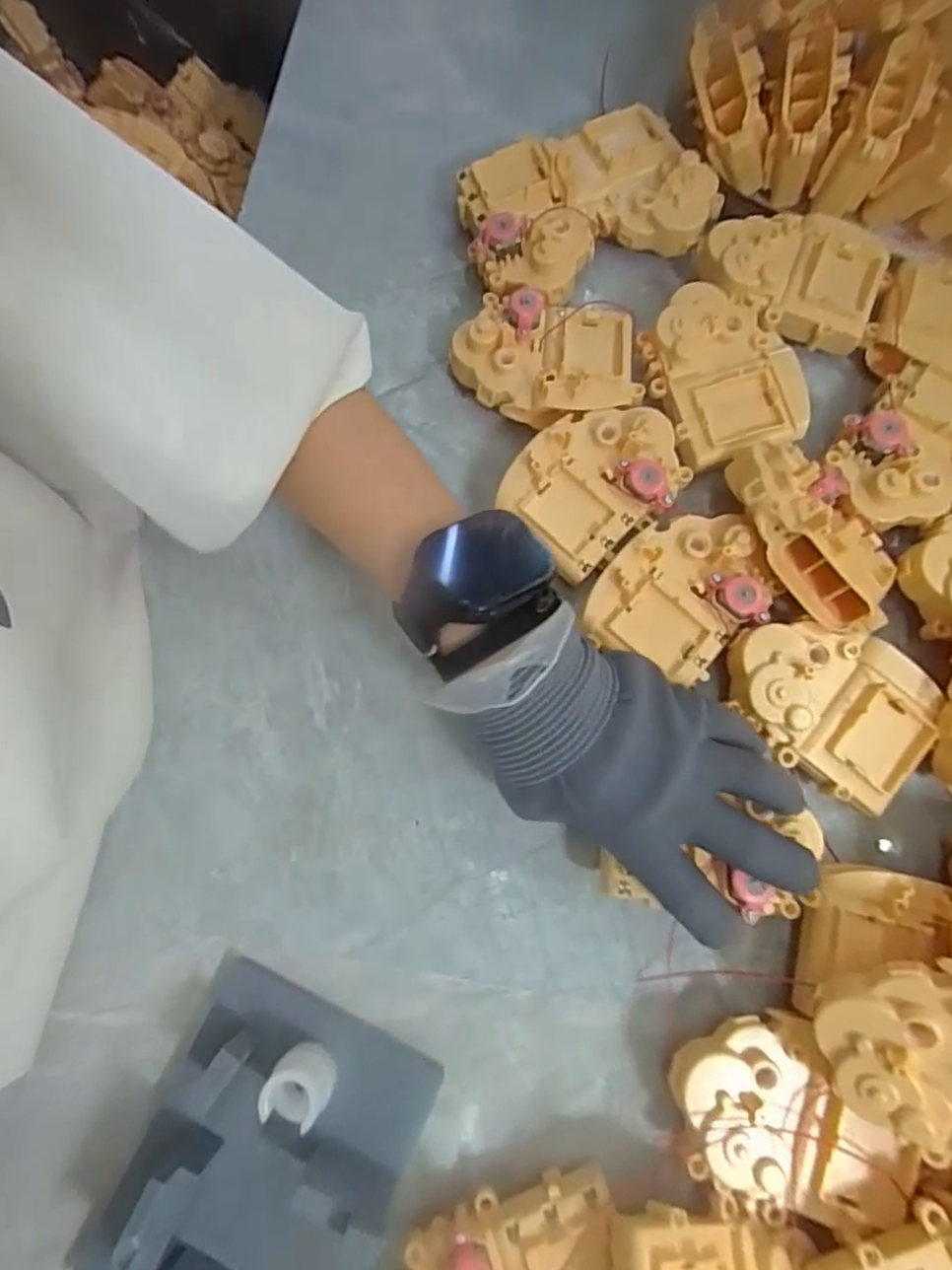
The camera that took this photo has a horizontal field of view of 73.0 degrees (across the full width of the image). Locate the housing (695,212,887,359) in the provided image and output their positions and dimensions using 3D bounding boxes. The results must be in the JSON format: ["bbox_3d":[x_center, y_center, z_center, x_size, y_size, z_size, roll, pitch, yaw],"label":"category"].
[{"bbox_3d":[0.180,-0.206,0.367,0.102,0.028,0.072,19,77,5],"label":"housing"}]

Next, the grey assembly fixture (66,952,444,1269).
[{"bbox_3d":[-0.093,0.228,0.261,0.112,0.050,0.135,24,77,6],"label":"grey assembly fixture"}]

